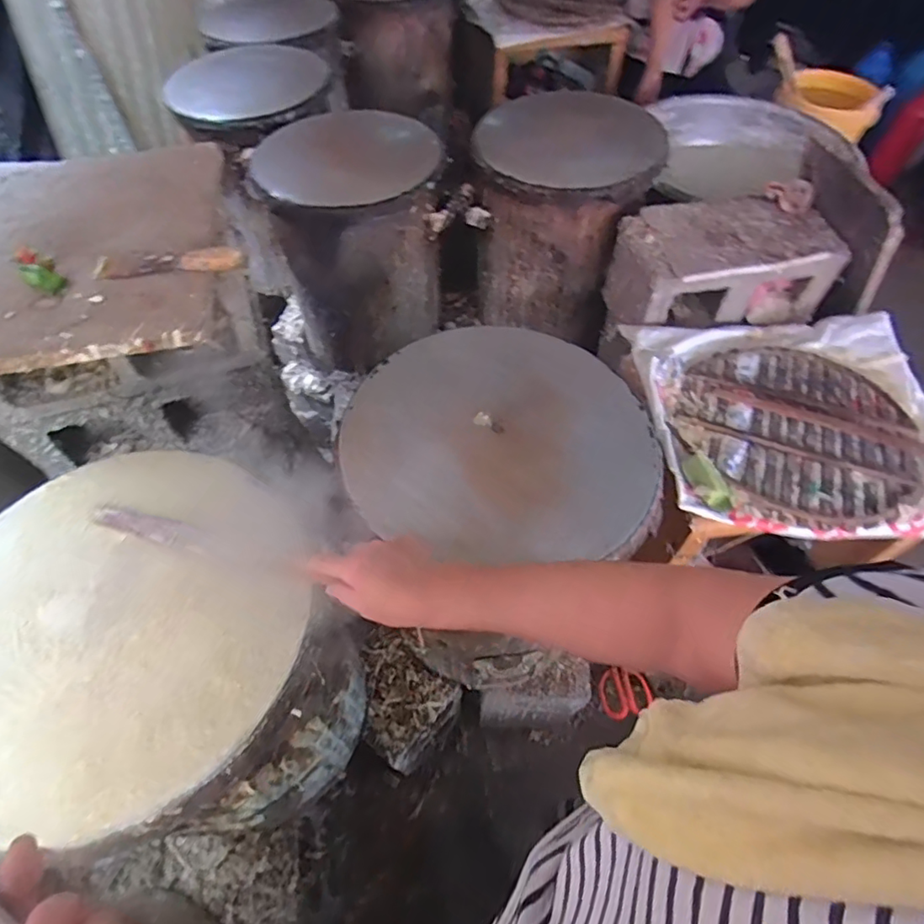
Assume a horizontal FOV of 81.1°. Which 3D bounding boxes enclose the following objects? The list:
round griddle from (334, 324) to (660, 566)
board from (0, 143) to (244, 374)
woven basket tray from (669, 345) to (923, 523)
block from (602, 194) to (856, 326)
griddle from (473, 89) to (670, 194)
[{"bbox_3d":[0.046,-0.038,0.652,0.359,0.023,0.326,16,57,12],"label":"round griddle"},{"bbox_3d":[-0.511,-0.275,0.674,0.418,0.034,0.434,-13,56,-8],"label":"board"},{"bbox_3d":[0.554,-0.064,0.902,0.367,0.023,0.363,28,60,19],"label":"woven basket tray"},{"bbox_3d":[0.507,-0.379,1.064,0.373,0.186,0.196,-10,56,-6],"label":"block"},{"bbox_3d":[0.227,-0.646,1.079,0.319,0.061,0.325,0,55,0],"label":"griddle"}]

